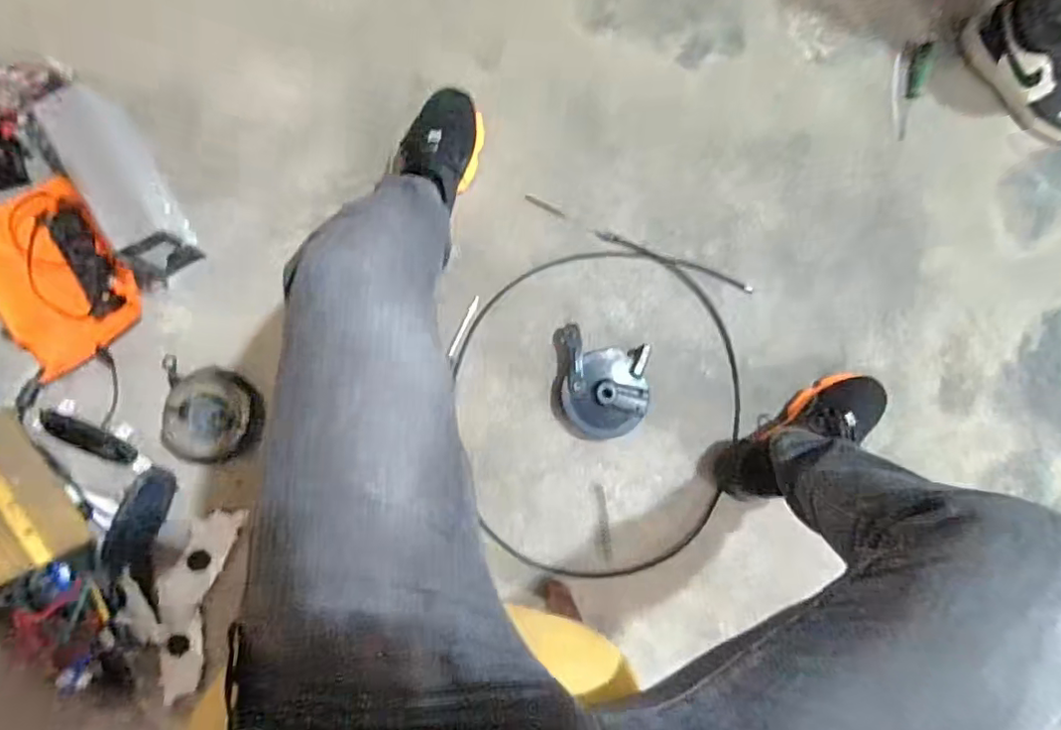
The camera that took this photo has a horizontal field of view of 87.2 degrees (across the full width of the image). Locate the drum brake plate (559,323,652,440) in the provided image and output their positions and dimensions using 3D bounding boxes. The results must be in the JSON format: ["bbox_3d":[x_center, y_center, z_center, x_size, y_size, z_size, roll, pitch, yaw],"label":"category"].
[{"bbox_3d":[0.102,0.025,0.804,0.131,0.038,0.157,4,85,-4],"label":"drum brake plate"}]

